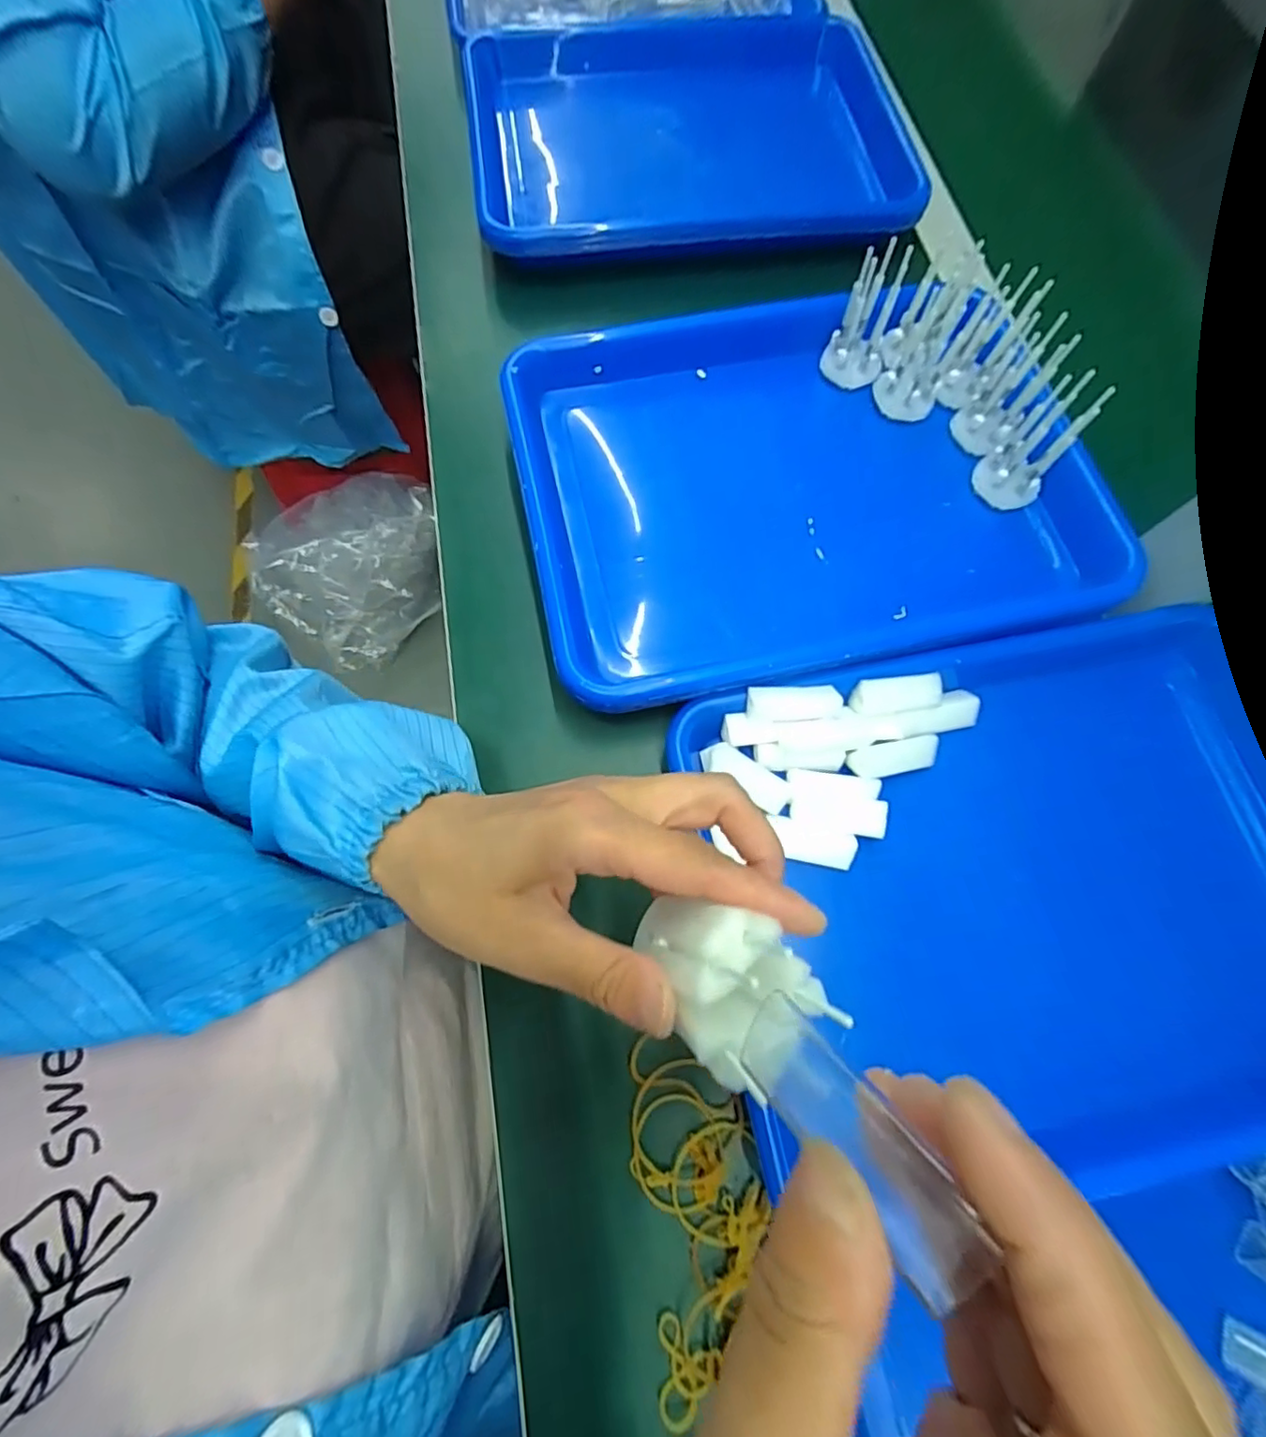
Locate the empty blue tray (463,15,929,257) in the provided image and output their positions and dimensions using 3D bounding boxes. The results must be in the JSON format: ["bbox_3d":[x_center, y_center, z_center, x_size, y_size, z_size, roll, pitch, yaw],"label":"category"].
[{"bbox_3d":[0.041,-0.464,0.491,0.340,0.057,0.264,-7,71,-4],"label":"empty blue tray"}]

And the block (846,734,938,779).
[{"bbox_3d":[0.140,0.021,0.317,0.052,0.010,0.016,-12,72,-6],"label":"block"}]

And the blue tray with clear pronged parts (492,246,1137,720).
[{"bbox_3d":[0.102,-0.148,0.353,0.333,0.064,0.250,-11,71,-6],"label":"blue tray with clear pronged parts"}]

